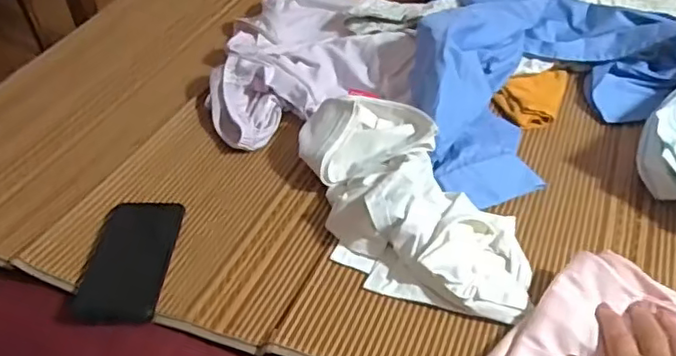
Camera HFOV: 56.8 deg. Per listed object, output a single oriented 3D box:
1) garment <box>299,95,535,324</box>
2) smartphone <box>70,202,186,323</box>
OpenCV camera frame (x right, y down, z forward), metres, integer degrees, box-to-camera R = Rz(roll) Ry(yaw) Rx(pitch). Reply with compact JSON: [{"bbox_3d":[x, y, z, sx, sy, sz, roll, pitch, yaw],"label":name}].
[{"bbox_3d":[0.067,0.023,0.659,0.167,0.066,0.331,-24,46,-21],"label":"garment"},{"bbox_3d":[-0.213,0.080,0.648,0.083,0.013,0.165,-2,42,2],"label":"smartphone"}]

